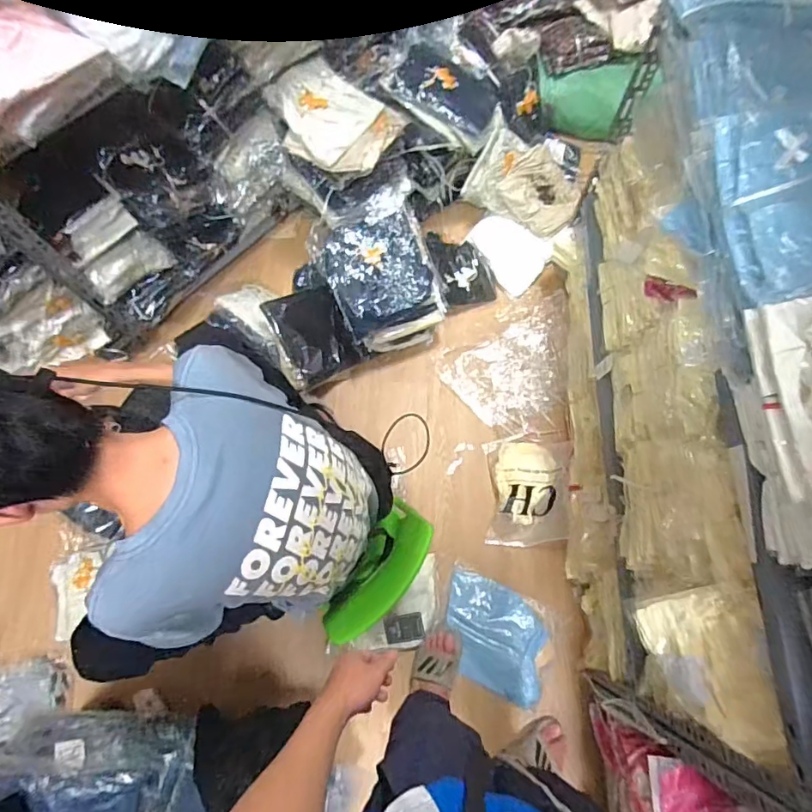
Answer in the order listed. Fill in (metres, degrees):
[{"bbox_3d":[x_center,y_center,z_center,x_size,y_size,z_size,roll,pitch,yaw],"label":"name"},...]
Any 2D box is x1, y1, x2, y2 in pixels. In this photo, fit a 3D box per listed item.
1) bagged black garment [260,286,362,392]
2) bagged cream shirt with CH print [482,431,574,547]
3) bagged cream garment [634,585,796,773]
[{"bbox_3d":[-0.286,-0.233,1.512,0.206,0.083,0.326,-25,72,-7],"label":"bagged black garment"},{"bbox_3d":[0.343,0.220,1.388,0.237,0.063,0.311,-1,71,1],"label":"bagged cream shirt with CH print"},{"bbox_3d":[0.415,0.359,0.704,0.042,0.191,0.196,5,69,-29],"label":"bagged cream garment"}]

